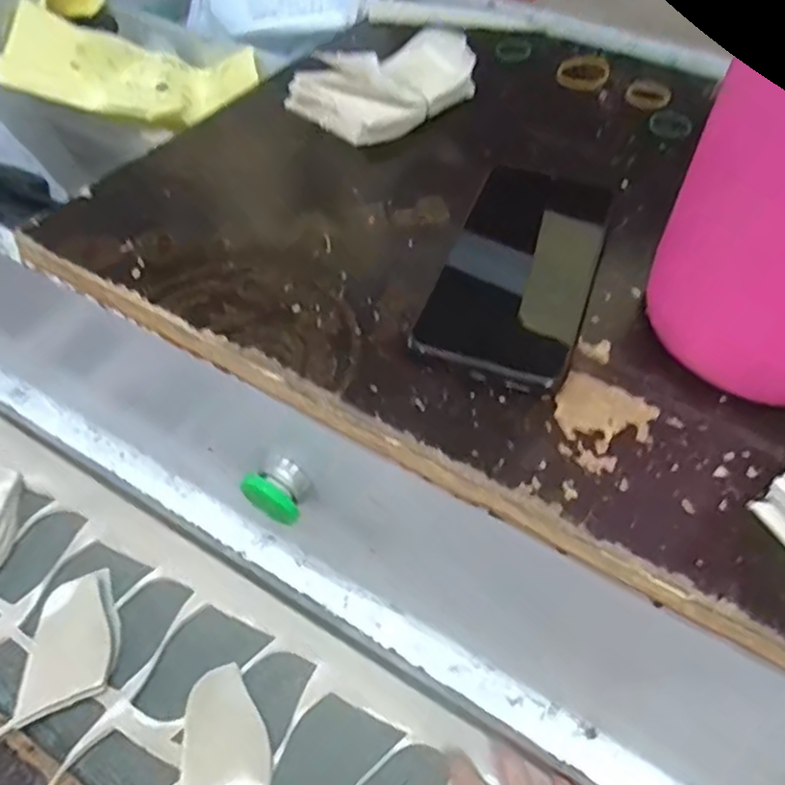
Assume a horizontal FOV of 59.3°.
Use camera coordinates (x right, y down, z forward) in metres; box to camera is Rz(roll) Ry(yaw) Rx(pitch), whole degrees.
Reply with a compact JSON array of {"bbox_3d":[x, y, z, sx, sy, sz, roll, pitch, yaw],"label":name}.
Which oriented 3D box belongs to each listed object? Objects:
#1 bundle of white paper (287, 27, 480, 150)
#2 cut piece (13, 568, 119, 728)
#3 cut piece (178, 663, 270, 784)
[{"bbox_3d":[-0.007,-0.209,0.464,0.112,0.044,0.078,-24,54,-21],"label":"bundle of white paper"},{"bbox_3d":[-0.248,0.194,0.545,0.064,0.018,0.117,0,54,-2],"label":"cut piece"},{"bbox_3d":[-0.123,0.252,0.497,0.061,0.023,0.098,-8,54,-7],"label":"cut piece"}]

